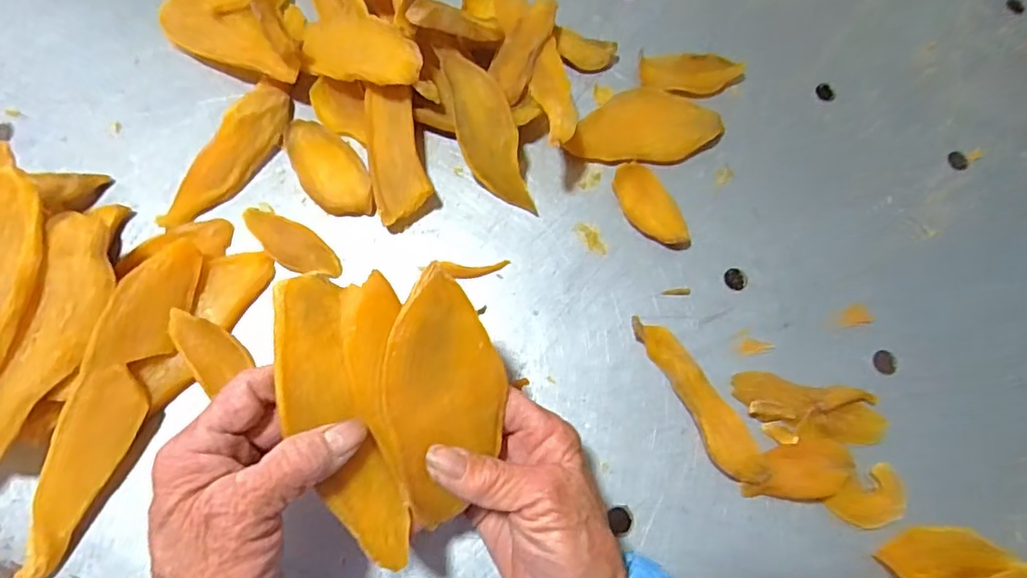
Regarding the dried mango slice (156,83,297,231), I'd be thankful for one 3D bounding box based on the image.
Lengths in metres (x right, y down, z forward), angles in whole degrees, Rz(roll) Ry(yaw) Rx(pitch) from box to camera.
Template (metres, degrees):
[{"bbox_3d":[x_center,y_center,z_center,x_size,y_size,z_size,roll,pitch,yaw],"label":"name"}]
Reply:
[{"bbox_3d":[-0.186,-0.085,0.382,0.027,0.028,0.113,35,75,8],"label":"dried mango slice"}]

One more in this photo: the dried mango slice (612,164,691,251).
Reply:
[{"bbox_3d":[0.092,-0.054,0.391,0.033,0.011,0.064,-18,75,-8],"label":"dried mango slice"}]

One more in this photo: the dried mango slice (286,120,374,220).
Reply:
[{"bbox_3d":[-0.123,-0.080,0.386,0.039,0.013,0.081,-32,77,-11],"label":"dried mango slice"}]

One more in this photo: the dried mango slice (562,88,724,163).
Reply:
[{"bbox_3d":[0.090,-0.114,0.408,0.104,0.012,0.057,-7,73,-4],"label":"dried mango slice"}]

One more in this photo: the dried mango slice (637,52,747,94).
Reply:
[{"bbox_3d":[0.129,-0.156,0.426,0.073,0.010,0.035,-5,73,-4],"label":"dried mango slice"}]

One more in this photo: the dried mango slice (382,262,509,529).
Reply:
[{"bbox_3d":[-0.034,0.048,0.279,0.058,0.009,0.112,-7,98,-30],"label":"dried mango slice"}]

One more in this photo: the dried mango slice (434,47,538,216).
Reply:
[{"bbox_3d":[-0.017,-0.102,0.378,0.034,0.015,0.112,-23,96,-9],"label":"dried mango slice"}]

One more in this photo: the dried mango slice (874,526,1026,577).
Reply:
[{"bbox_3d":[0.256,0.157,0.329,0.093,0.020,0.040,15,73,2],"label":"dried mango slice"}]

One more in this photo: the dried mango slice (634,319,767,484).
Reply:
[{"bbox_3d":[0.111,0.065,0.353,0.024,0.016,0.111,-29,76,-10],"label":"dried mango slice"}]

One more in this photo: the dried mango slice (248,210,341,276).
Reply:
[{"bbox_3d":[-0.140,-0.029,0.371,0.071,0.007,0.027,38,75,9],"label":"dried mango slice"}]

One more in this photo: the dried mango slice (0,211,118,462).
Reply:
[{"bbox_3d":[-0.248,0.026,0.314,0.039,0.009,0.134,15,77,-14],"label":"dried mango slice"}]

